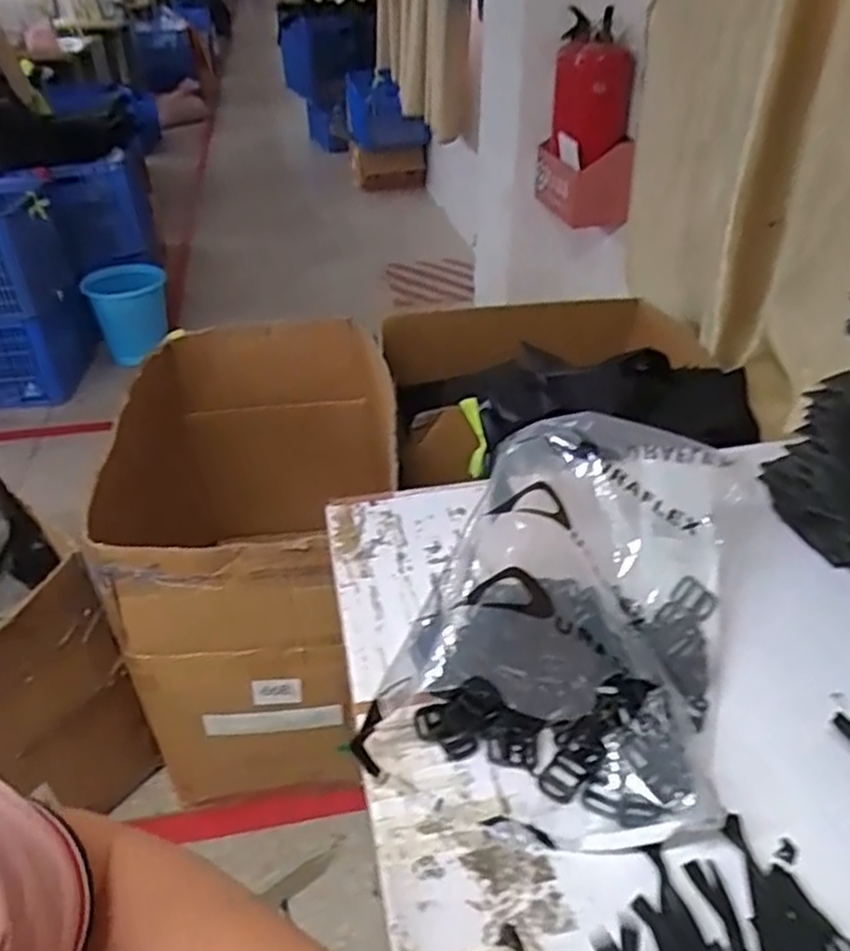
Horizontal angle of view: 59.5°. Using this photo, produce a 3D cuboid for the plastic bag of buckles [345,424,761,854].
[{"bbox_3d":[0.114,0.093,0.570,0.229,0.143,0.306,11,37,17],"label":"plastic bag of buckles"}]

